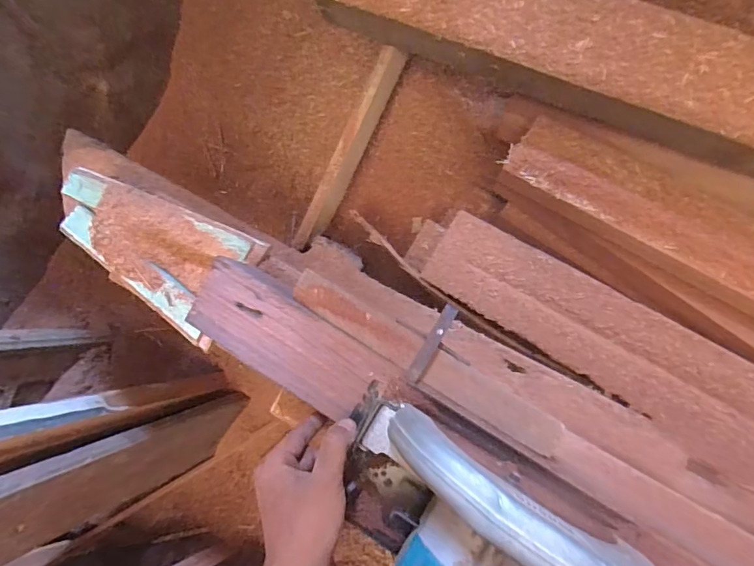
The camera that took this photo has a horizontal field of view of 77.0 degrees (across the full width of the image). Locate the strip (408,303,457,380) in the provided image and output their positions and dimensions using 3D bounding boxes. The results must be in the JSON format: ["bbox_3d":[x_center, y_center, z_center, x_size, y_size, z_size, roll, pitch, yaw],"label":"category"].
[{"bbox_3d":[0.050,0.054,0.425,0.013,0.010,0.075,29,91,8],"label":"strip"}]

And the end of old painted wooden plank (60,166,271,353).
[{"bbox_3d":[-0.271,-0.048,0.567,0.249,0.034,0.136,32,91,8],"label":"end of old painted wooden plank"}]

